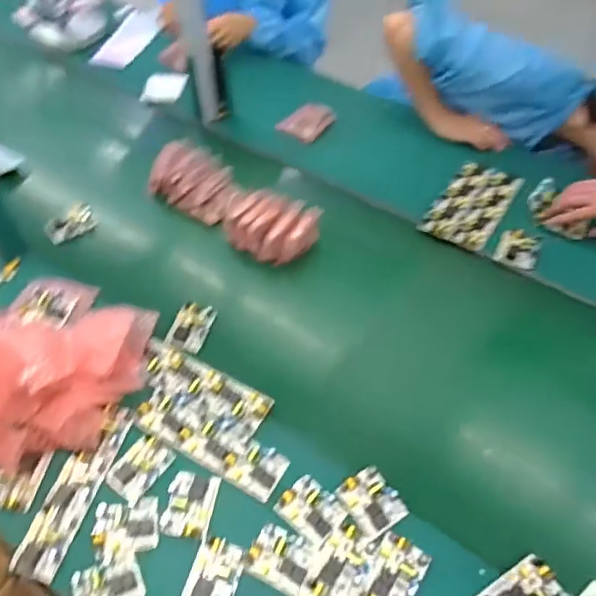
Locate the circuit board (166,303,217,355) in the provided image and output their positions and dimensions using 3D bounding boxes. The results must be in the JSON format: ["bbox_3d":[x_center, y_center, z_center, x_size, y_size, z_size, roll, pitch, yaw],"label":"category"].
[{"bbox_3d":[-0.183,0.050,0.965,0.064,0.017,0.088,13,54,11],"label":"circuit board"}]

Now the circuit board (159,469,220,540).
[{"bbox_3d":[-0.147,0.281,0.764,0.066,0.013,0.083,6,53,6],"label":"circuit board"}]

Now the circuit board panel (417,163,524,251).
[{"bbox_3d":[0.352,-0.188,1.131,0.128,0.021,0.234,26,57,20],"label":"circuit board panel"}]

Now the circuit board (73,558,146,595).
[{"bbox_3d":[-0.241,0.365,0.709,0.085,0.014,0.064,-23,55,-15],"label":"circuit board"}]

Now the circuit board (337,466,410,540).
[{"bbox_3d":[0.099,0.273,0.756,0.067,0.015,0.079,-29,57,-20],"label":"circuit board"}]

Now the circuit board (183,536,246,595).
[{"bbox_3d":[-0.105,0.352,0.713,0.062,0.011,0.085,12,53,11],"label":"circuit board"}]

